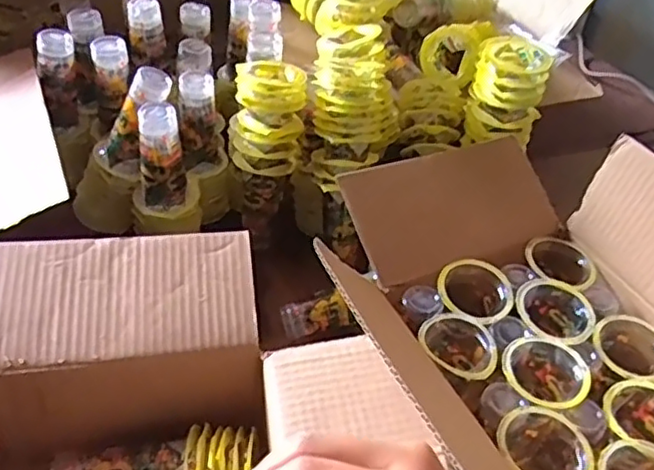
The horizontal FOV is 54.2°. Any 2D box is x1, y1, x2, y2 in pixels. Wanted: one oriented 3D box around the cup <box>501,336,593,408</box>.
[{"bbox_3d":[0.188,0.133,0.568,0.071,0.059,0.071,4,44,-4],"label":"cup"}]

